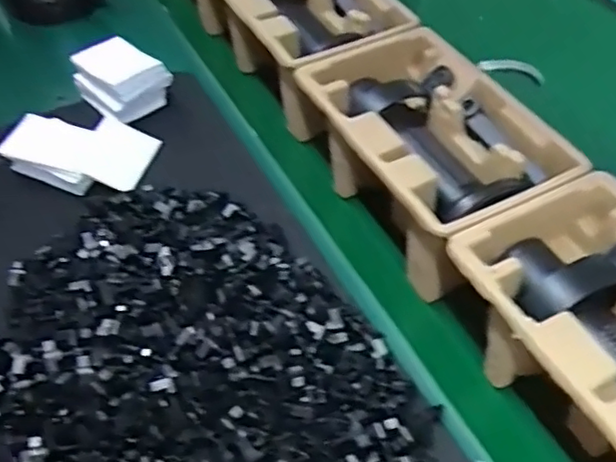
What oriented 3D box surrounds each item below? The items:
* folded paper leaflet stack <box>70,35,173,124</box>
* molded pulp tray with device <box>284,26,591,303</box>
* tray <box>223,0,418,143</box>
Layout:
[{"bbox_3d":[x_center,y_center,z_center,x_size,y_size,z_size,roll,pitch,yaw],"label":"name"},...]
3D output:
[{"bbox_3d":[-0.195,-0.162,0.695,0.074,0.049,0.081,-36,59,-24],"label":"folded paper leaflet stack"},{"bbox_3d":[0.102,-0.072,0.584,0.150,0.107,0.246,-22,54,-15],"label":"molded pulp tray with device"},{"bbox_3d":[-0.005,-0.219,0.718,0.151,0.107,0.238,-24,55,-16],"label":"tray"}]

